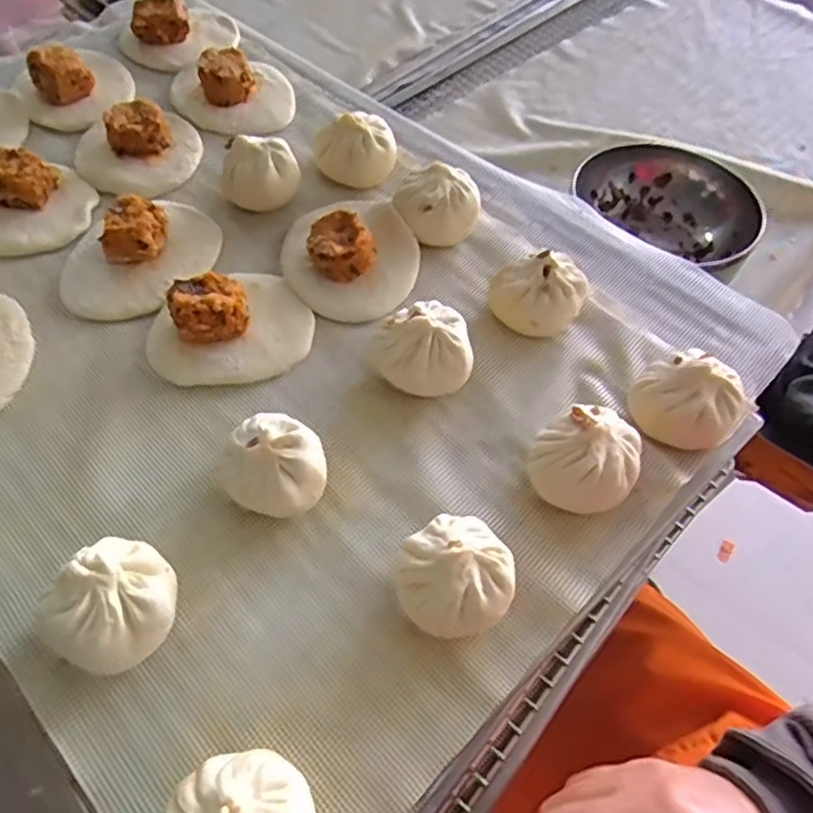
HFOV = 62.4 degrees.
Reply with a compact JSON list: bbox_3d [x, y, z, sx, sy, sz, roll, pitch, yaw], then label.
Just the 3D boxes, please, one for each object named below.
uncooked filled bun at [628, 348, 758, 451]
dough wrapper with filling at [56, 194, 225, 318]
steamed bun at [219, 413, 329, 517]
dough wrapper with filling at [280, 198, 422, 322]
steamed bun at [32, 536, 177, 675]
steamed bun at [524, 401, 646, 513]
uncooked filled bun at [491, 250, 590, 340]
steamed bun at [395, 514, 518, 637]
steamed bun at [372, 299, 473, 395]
[{"bbox_3d":[0.154,0.000,0.373,0.055,0.048,0.044,37,62,18],"label":"uncooked filled bun"},{"bbox_3d":[-0.170,-0.102,0.424,0.102,0.028,0.080,-26,63,-20],"label":"dough wrapper with filling"},{"bbox_3d":[-0.066,0.030,0.336,0.054,0.045,0.047,21,58,9],"label":"steamed bun"},{"bbox_3d":[-0.040,-0.106,0.434,0.084,0.027,0.100,-35,66,-24],"label":"dough wrapper with filling"},{"bbox_3d":[-0.127,0.088,0.295,0.051,0.043,0.054,2,57,-3],"label":"steamed bun"},{"bbox_3d":[0.093,0.027,0.346,0.050,0.046,0.052,2,57,-3],"label":"steamed bun"},{"bbox_3d":[0.082,-0.069,0.414,0.046,0.040,0.050,2,57,-3],"label":"uncooked filled bun"},{"bbox_3d":[0.023,0.079,0.311,0.051,0.043,0.052,2,57,-3],"label":"steamed bun"},{"bbox_3d":[0.010,-0.033,0.380,0.053,0.041,0.046,9,57,1],"label":"steamed bun"}]

